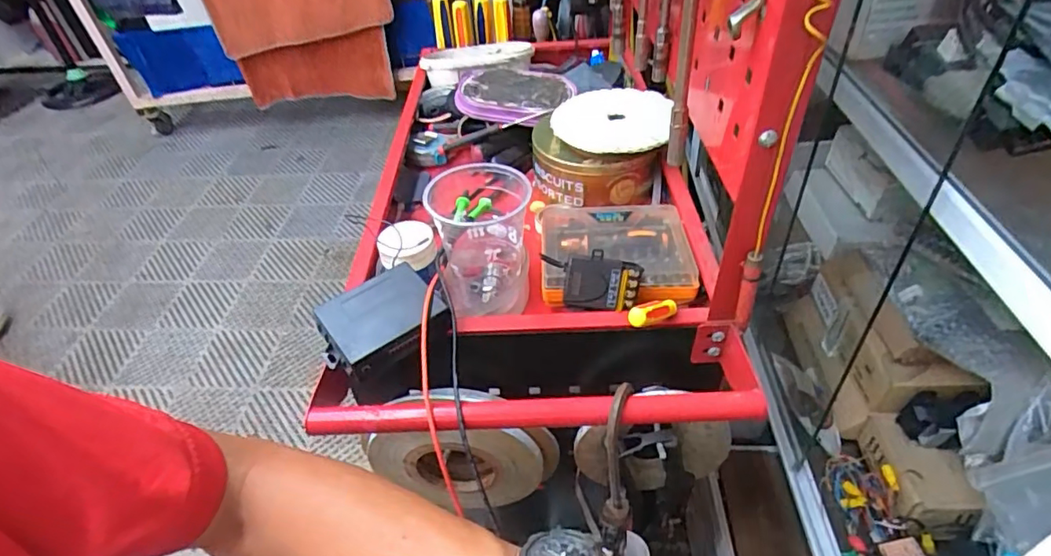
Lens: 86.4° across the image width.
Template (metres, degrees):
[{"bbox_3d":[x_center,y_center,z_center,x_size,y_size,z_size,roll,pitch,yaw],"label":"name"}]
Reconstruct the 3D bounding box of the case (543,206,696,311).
[{"bbox_3d":[0.089,-0.027,0.562,0.147,0.033,0.131,0,43,6],"label":"case"}]

